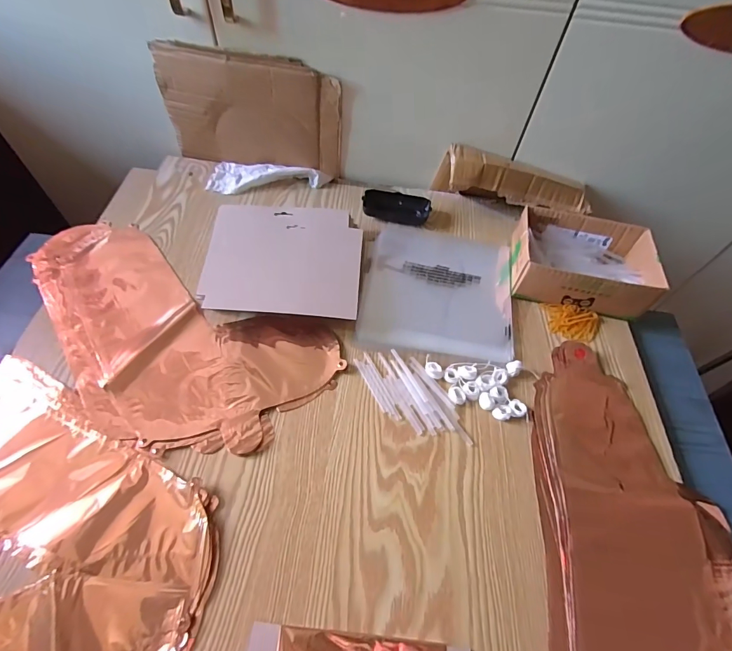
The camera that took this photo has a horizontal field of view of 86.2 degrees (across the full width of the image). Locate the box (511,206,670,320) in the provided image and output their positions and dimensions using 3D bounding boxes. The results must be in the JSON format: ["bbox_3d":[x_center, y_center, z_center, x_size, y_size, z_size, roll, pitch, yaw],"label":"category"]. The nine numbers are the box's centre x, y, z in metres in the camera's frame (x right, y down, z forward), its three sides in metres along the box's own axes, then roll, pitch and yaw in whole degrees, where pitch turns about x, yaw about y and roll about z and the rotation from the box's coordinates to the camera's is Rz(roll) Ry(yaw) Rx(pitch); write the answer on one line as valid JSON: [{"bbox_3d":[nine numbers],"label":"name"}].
[{"bbox_3d":[0.314,-0.093,0.577,0.184,0.068,0.137,13,56,5],"label":"box"}]

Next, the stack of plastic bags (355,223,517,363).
[{"bbox_3d":[0.102,-0.062,0.565,0.211,0.011,0.221,8,56,1],"label":"stack of plastic bags"}]

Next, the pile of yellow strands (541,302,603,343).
[{"bbox_3d":[0.289,-0.005,0.541,0.076,0.013,0.050,11,56,3],"label":"pile of yellow strands"}]

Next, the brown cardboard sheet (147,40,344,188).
[{"bbox_3d":[-0.176,-0.326,0.614,0.271,0.176,0.016,9,56,2],"label":"brown cardboard sheet"}]

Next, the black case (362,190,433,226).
[{"bbox_3d":[0.051,-0.199,0.653,0.109,0.025,0.050,6,56,0],"label":"black case"}]

